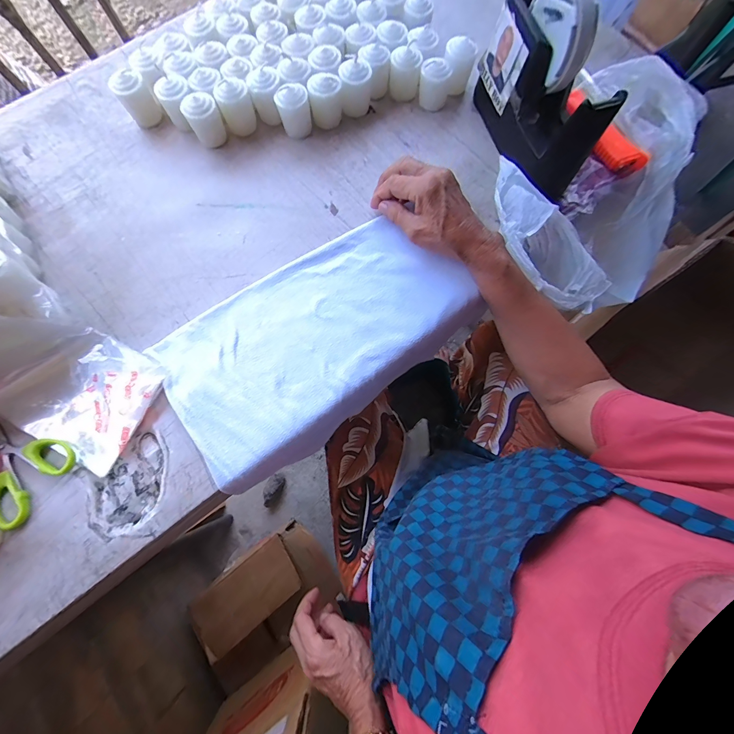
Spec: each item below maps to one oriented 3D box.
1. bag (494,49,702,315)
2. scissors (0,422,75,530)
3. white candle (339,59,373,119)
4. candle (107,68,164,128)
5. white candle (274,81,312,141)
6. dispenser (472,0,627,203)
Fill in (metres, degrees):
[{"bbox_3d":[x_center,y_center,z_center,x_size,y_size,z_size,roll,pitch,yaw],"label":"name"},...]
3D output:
[{"bbox_3d":[0.264,-0.192,0.385,0.255,0.125,0.218,-33,78,-6],"label":"bag"},{"bbox_3d":[-0.342,0.089,0.310,0.103,0.010,0.081,34,79,9],"label":"scissors"},{"bbox_3d":[-0.013,-0.343,0.400,0.036,0.053,0.032,-2,76,1],"label":"white candle"},{"bbox_3d":[-0.277,-0.323,0.390,0.037,0.043,0.034,-36,77,-7],"label":"candle"},{"bbox_3d":[-0.086,-0.303,0.386,0.037,0.046,0.032,-17,76,-3],"label":"white candle"},{"bbox_3d":[0.186,-0.292,0.342,0.062,0.125,0.201,-15,76,-2],"label":"dispenser"}]

